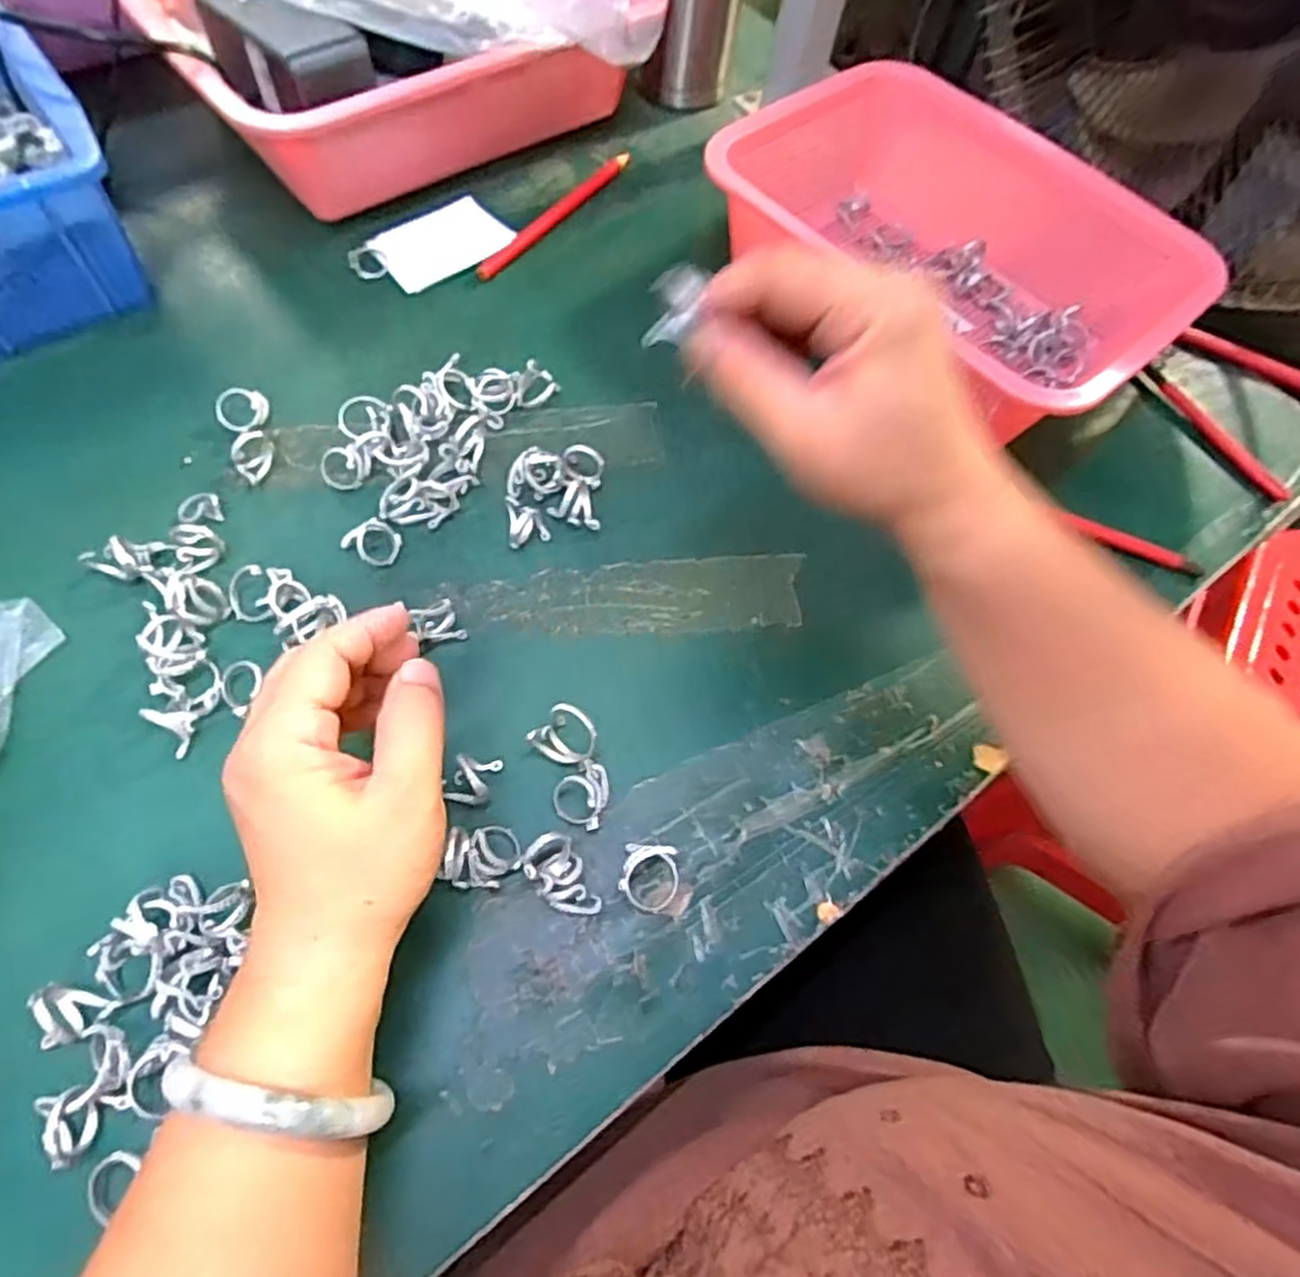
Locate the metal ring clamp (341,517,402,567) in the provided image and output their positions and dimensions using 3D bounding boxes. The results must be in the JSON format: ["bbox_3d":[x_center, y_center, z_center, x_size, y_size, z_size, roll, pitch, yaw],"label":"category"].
[{"bbox_3d":[-0.138,-0.048,0.375,0.027,0.017,0.019,-25,68,-17],"label":"metal ring clamp"}]

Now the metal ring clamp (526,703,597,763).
[{"bbox_3d":[-0.039,0.043,0.332,0.028,0.022,0.023,-18,66,-14],"label":"metal ring clamp"}]

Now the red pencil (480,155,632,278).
[{"bbox_3d":[-0.063,-0.284,0.505,0.013,0.010,0.153,33,65,11],"label":"red pencil"}]

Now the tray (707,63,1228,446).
[{"bbox_3d":[0.176,-0.229,0.456,0.260,0.077,0.187,41,66,14],"label":"tray"}]

